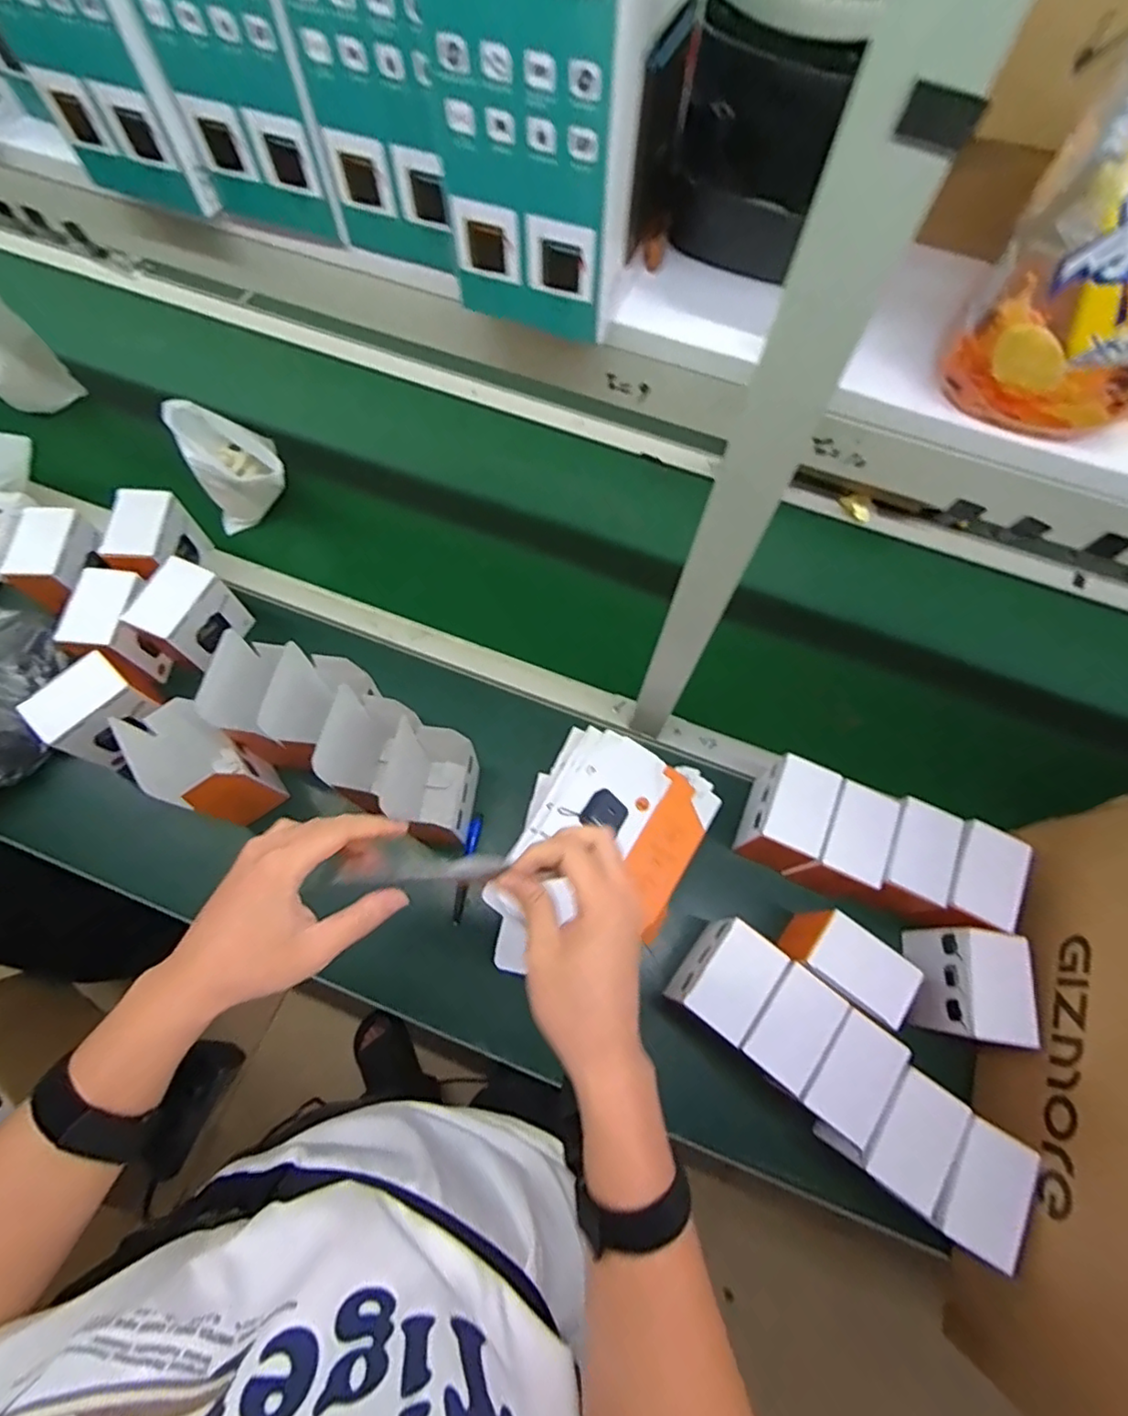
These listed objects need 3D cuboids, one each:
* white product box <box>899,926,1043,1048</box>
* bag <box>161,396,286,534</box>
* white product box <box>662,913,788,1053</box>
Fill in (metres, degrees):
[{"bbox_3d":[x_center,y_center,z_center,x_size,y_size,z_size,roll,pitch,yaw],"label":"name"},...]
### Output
[{"bbox_3d":[0.410,0.281,0.627,0.063,0.107,0.099,10,68,2],"label":"white product box"},{"bbox_3d":[-0.439,-0.323,0.821,0.107,0.166,0.095,-28,71,-12],"label":"bag"},{"bbox_3d":[0.162,0.275,0.628,0.077,0.091,0.098,37,72,13],"label":"white product box"}]

